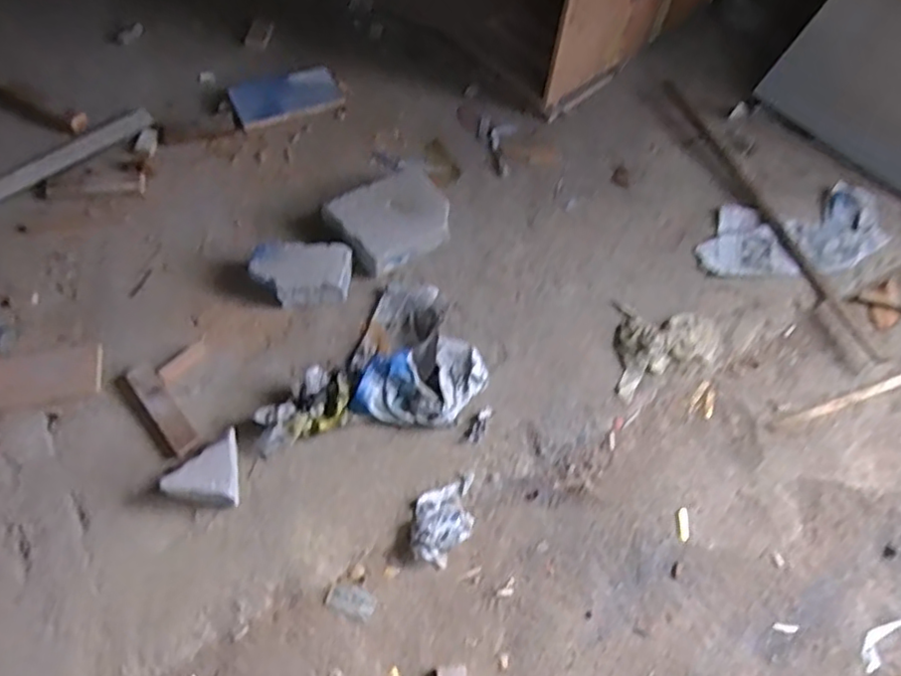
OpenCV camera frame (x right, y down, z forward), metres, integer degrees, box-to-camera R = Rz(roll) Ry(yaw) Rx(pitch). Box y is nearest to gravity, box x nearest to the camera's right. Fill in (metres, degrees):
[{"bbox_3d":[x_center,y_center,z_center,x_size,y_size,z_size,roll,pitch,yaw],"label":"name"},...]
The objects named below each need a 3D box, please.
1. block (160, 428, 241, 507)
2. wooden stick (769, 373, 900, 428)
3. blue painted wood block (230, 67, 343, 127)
[{"bbox_3d":[-0.440,0.265,1.188,0.158,0.079,0.105,-37,69,-20],"label":"block"},{"bbox_3d":[0.971,0.098,1.407,0.594,0.019,0.026,-16,63,-12],"label":"wooden stick"},{"bbox_3d":[-0.432,-0.633,1.688,0.277,0.034,0.159,-22,65,-9],"label":"blue painted wood block"}]

